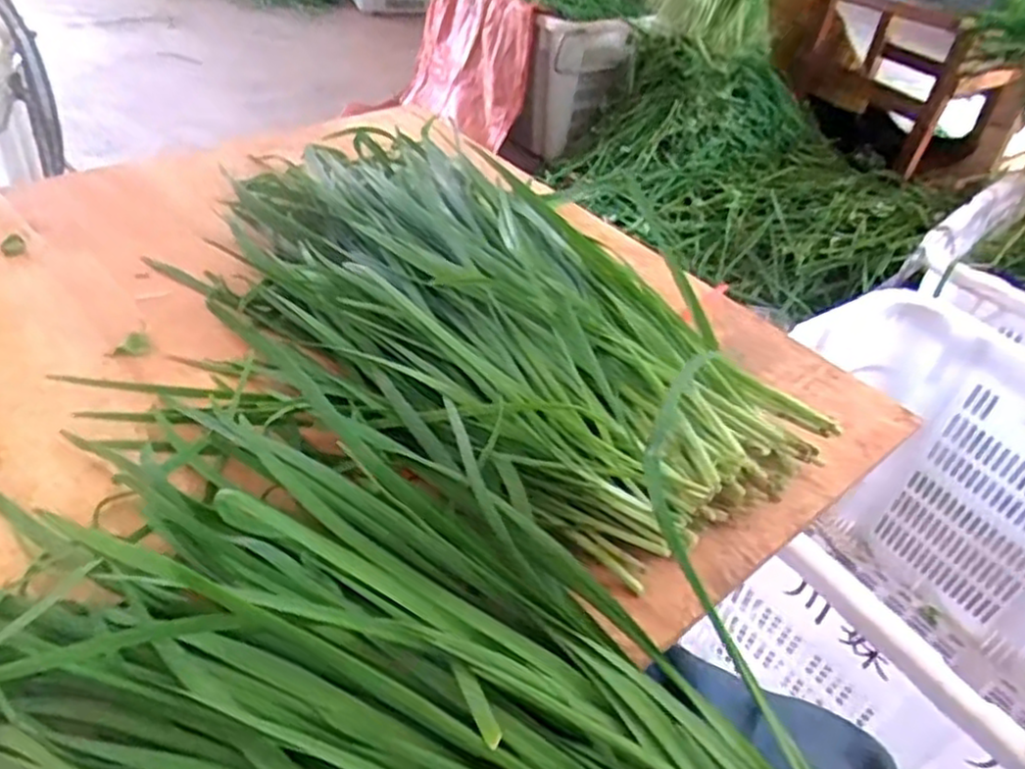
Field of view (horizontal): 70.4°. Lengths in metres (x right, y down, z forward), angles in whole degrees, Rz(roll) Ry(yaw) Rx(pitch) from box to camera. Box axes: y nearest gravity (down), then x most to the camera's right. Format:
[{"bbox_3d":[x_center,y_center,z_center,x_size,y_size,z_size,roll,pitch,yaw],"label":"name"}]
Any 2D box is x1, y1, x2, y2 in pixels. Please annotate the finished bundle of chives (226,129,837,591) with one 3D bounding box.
[{"bbox_3d":[-0.037,-0.063,0.481,0.195,0.076,0.453,-29,52,-34],"label":"finished bundle of chives"}]

